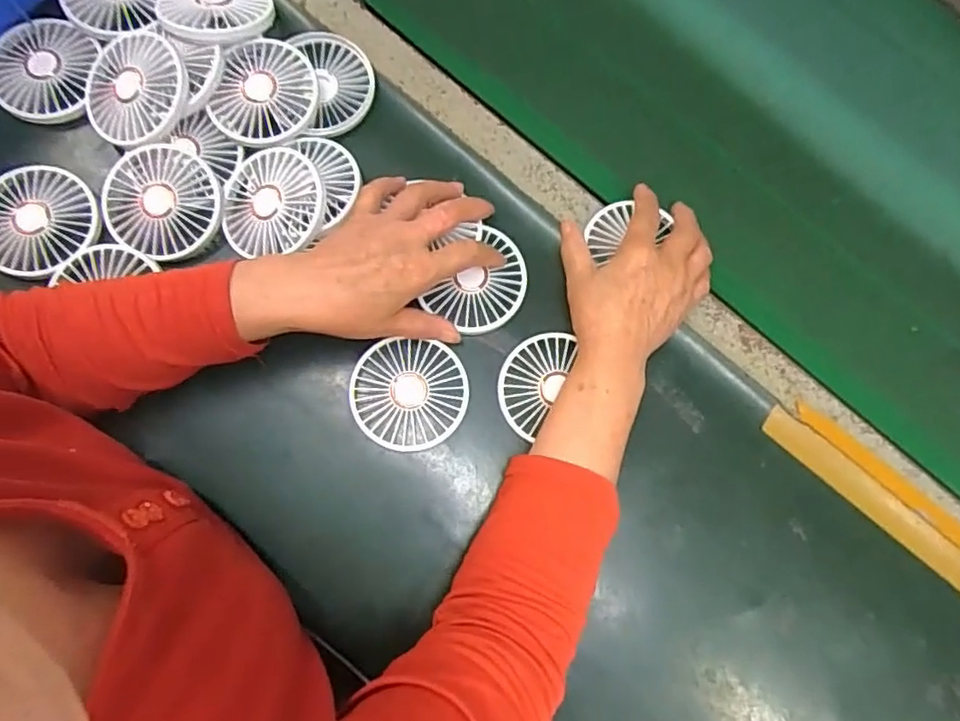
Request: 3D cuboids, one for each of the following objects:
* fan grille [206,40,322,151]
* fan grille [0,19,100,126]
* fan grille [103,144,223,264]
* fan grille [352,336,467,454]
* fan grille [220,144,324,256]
[{"bbox_3d":[-0.169,-0.210,0.478,0.078,0.022,0.088,16,78,2],"label":"fan grille"},{"bbox_3d":[-0.349,-0.231,0.480,0.074,0.017,0.082,5,78,-5],"label":"fan grille"},{"bbox_3d":[-0.241,-0.120,0.459,0.082,0.020,0.085,1,78,-5],"label":"fan grille"},{"bbox_3d":[-0.054,0.027,0.458,0.084,0.012,0.080,6,79,-4],"label":"fan grille"},{"bbox_3d":[-0.159,-0.119,0.459,0.082,0.014,0.084,-8,81,13],"label":"fan grille"}]

